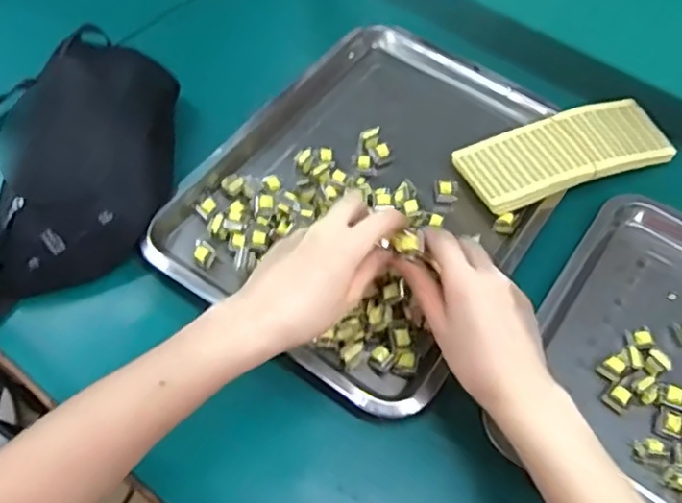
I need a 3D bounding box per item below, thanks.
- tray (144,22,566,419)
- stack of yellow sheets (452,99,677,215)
[{"bbox_3d":[0.040,-0.067,0.577,0.281,0.032,0.386,31,60,17],"label":"tray"},{"bbox_3d":[0.217,-0.096,0.597,0.210,0.025,0.078,-20,59,-15],"label":"stack of yellow sheets"}]

